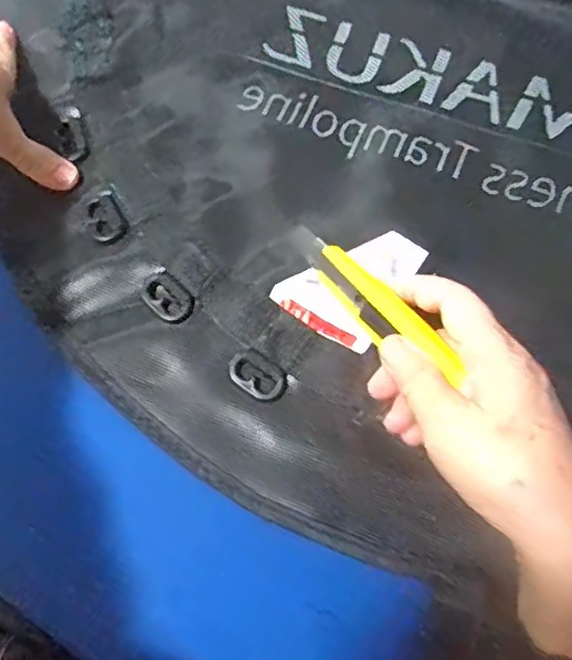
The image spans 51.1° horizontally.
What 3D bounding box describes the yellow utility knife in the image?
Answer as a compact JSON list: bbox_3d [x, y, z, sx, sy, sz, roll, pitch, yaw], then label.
[{"bbox_3d":[0.048,-0.017,0.348,0.025,0.017,0.142,-38,54,-10],"label":"yellow utility knife"}]

